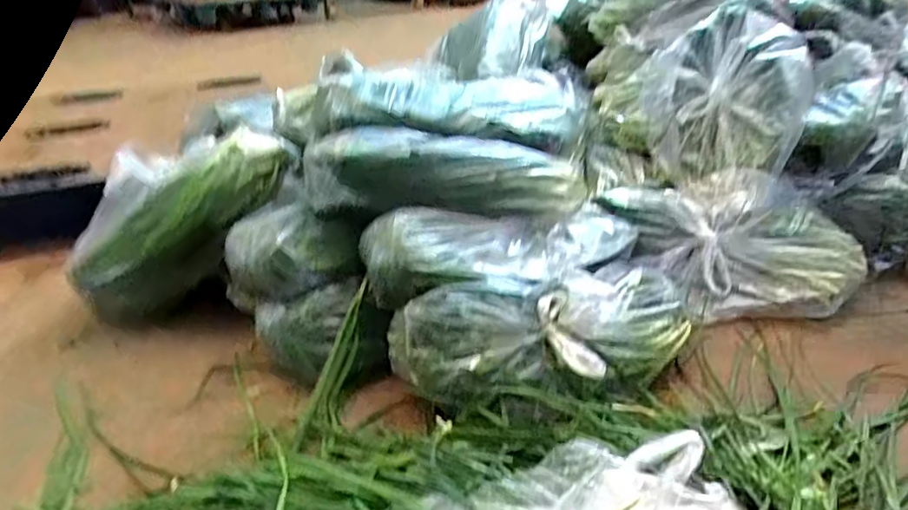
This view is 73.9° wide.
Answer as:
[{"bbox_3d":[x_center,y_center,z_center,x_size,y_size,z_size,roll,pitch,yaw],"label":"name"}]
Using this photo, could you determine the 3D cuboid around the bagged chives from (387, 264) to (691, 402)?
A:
[{"bbox_3d":[0.147,0.099,0.841,0.456,0.125,0.188,-11,31,-13],"label":"bagged chives"}]

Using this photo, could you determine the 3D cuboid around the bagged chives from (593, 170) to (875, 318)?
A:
[{"bbox_3d":[0.482,-0.023,1.075,0.425,0.161,0.252,16,35,30],"label":"bagged chives"}]

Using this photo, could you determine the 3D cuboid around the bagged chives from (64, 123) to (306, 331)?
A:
[{"bbox_3d":[-0.468,-0.068,0.992,0.426,0.217,0.154,-37,33,3],"label":"bagged chives"}]

